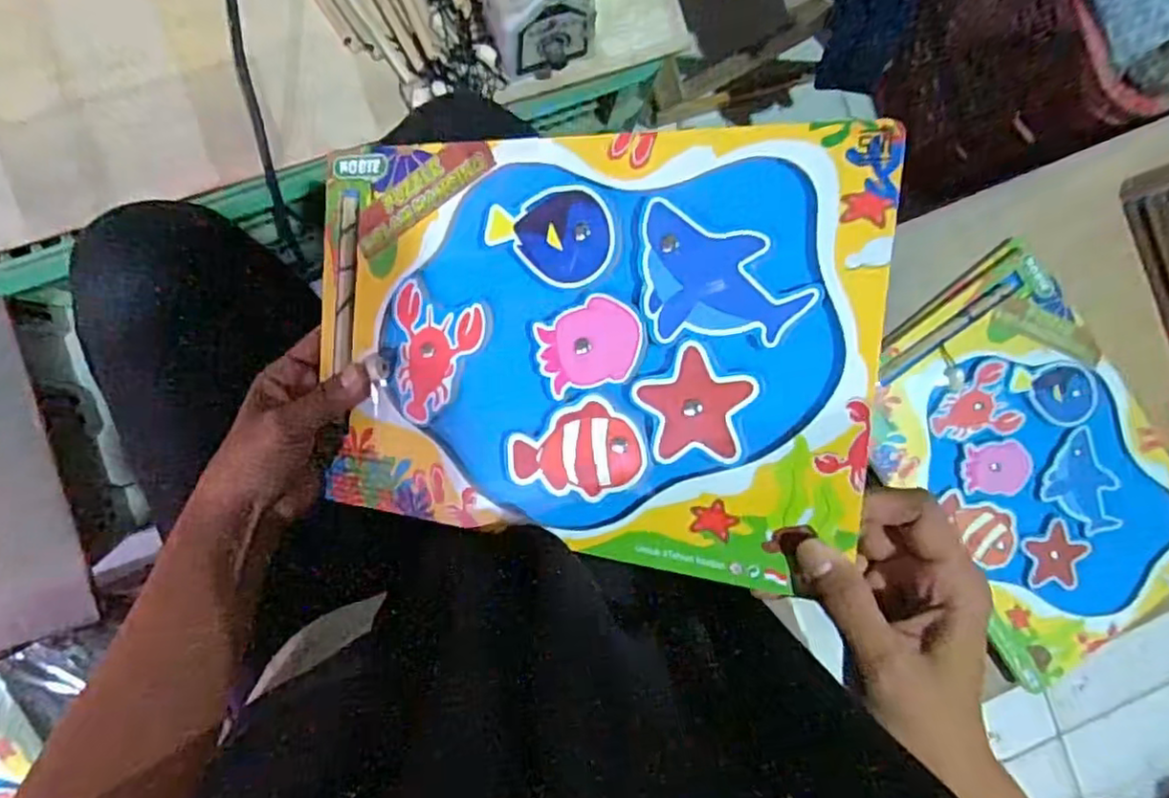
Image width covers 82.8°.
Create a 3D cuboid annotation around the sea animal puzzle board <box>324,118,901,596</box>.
[{"bbox_3d":[-0.013,-0.028,0.337,0.294,0.006,0.203,7,96,23],"label":"sea animal puzzle board"}]

